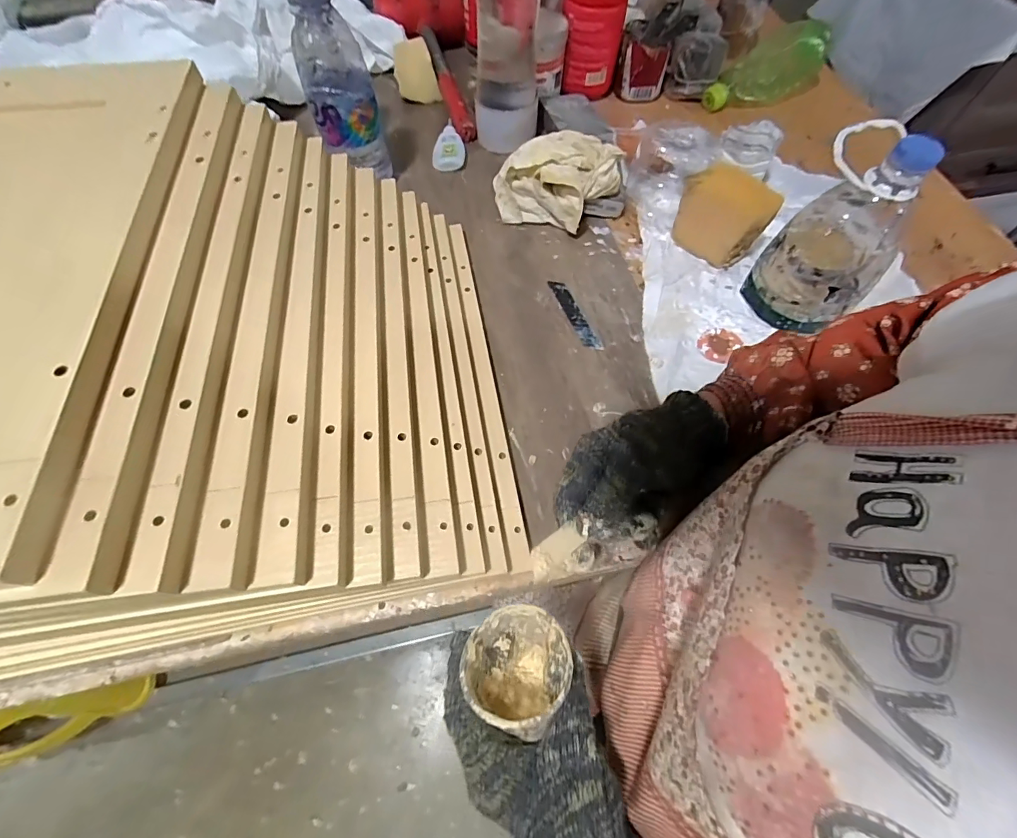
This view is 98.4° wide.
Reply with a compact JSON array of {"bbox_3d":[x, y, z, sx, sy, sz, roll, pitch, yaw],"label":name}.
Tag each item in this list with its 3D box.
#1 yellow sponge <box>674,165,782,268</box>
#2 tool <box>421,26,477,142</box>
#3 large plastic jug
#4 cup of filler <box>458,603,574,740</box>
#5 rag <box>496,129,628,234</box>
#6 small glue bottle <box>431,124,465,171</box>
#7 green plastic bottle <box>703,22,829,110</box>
[{"bbox_3d":[0.225,-0.211,0.469,0.087,0.091,0.030,35,66,19],"label":"yellow sponge"},{"bbox_3d":[-0.088,-0.486,0.629,0.025,0.024,0.243,-14,71,-13],"label":"tool"},{"bbox_3d":[0.308,-0.172,0.410,0.097,0.166,0.092,32,65,18],"label":"large plastic jug"},{"bbox_3d":[0.004,0.157,0.282,0.059,0.069,0.065,16,56,7],"label":"cup of filler"},{"bbox_3d":[0.057,-0.271,0.506,0.124,0.086,0.081,18,62,11],"label":"rag"},{"bbox_3d":[-0.080,-0.355,0.579,0.044,0.013,0.068,-6,77,2],"label":"small glue bottle"},{"bbox_3d":[0.373,-0.500,0.638,0.182,0.076,0.048,-19,57,5],"label":"green plastic bottle"}]

